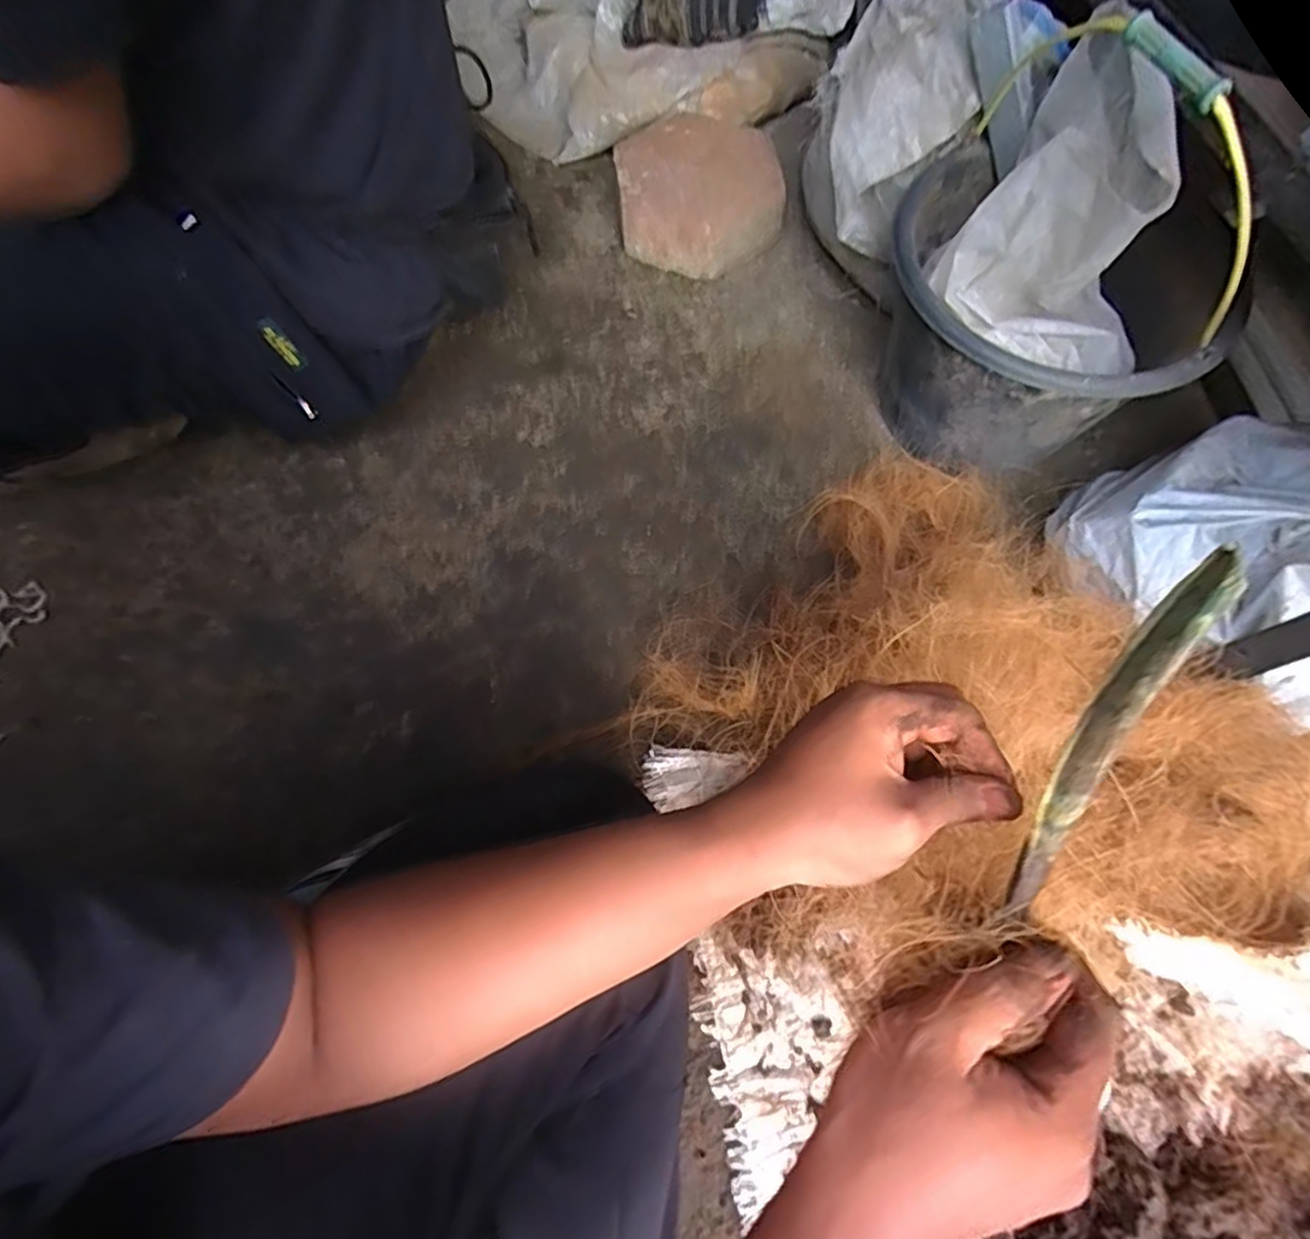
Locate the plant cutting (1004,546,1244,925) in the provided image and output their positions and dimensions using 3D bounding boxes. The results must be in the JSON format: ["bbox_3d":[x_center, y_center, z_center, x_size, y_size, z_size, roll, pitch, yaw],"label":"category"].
[{"bbox_3d":[0.175,0.047,0.261,0.015,0.020,0.158,24,105,10],"label":"plant cutting"}]

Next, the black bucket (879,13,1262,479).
[{"bbox_3d":[0.339,-0.301,0.552,0.248,0.312,0.248,0,68,0],"label":"black bucket"}]

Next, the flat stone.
[{"bbox_3d":[0.052,-0.505,0.794,0.185,0.088,0.189,-1,68,1],"label":"flat stone"}]

